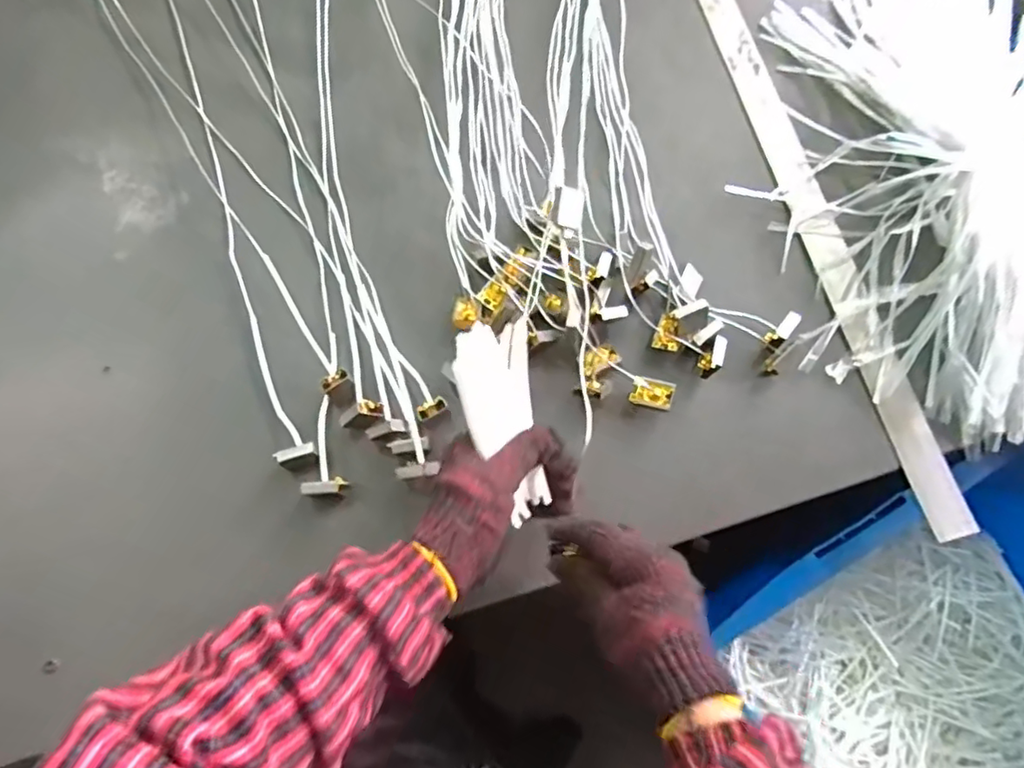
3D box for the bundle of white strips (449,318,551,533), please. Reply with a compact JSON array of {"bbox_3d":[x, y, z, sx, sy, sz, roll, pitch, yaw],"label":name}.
[{"bbox_3d":[-0.003,0.031,0.458,0.059,0.020,0.152,-13,98,-3],"label":"bundle of white strips"}]

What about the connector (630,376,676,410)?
[{"bbox_3d":[0.125,0.008,0.533,0.035,0.014,0.024,14,76,4],"label":"connector"}]

